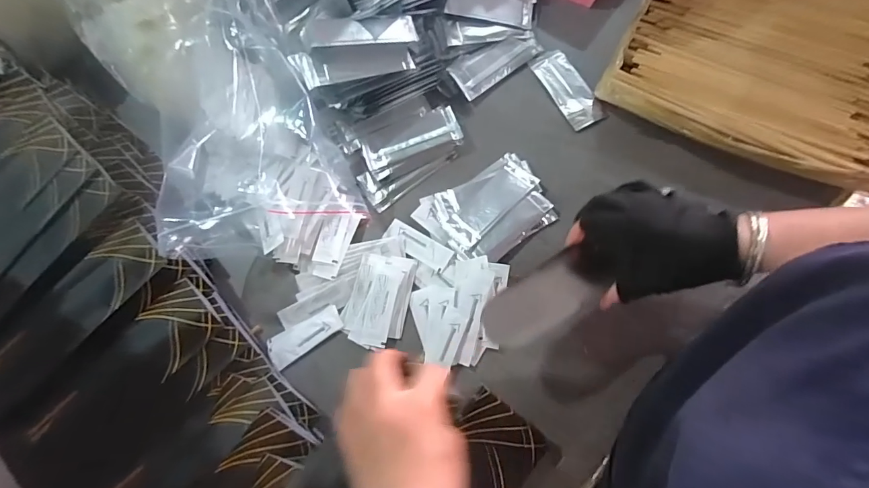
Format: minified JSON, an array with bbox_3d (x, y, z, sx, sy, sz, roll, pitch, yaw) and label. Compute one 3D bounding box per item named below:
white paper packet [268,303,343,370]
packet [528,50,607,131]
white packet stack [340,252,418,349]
[{"bbox_3d":[-0.152,0.107,0.488,0.091,0.004,0.038,-33,70,-1],"label":"white paper packet"},{"bbox_3d":[0.175,-0.207,0.544,0.046,0.007,0.125,-26,71,-1],"label":"packet"},{"bbox_3d":[-0.066,0.064,0.483,0.071,0.016,0.105,9,74,10],"label":"white packet stack"}]

